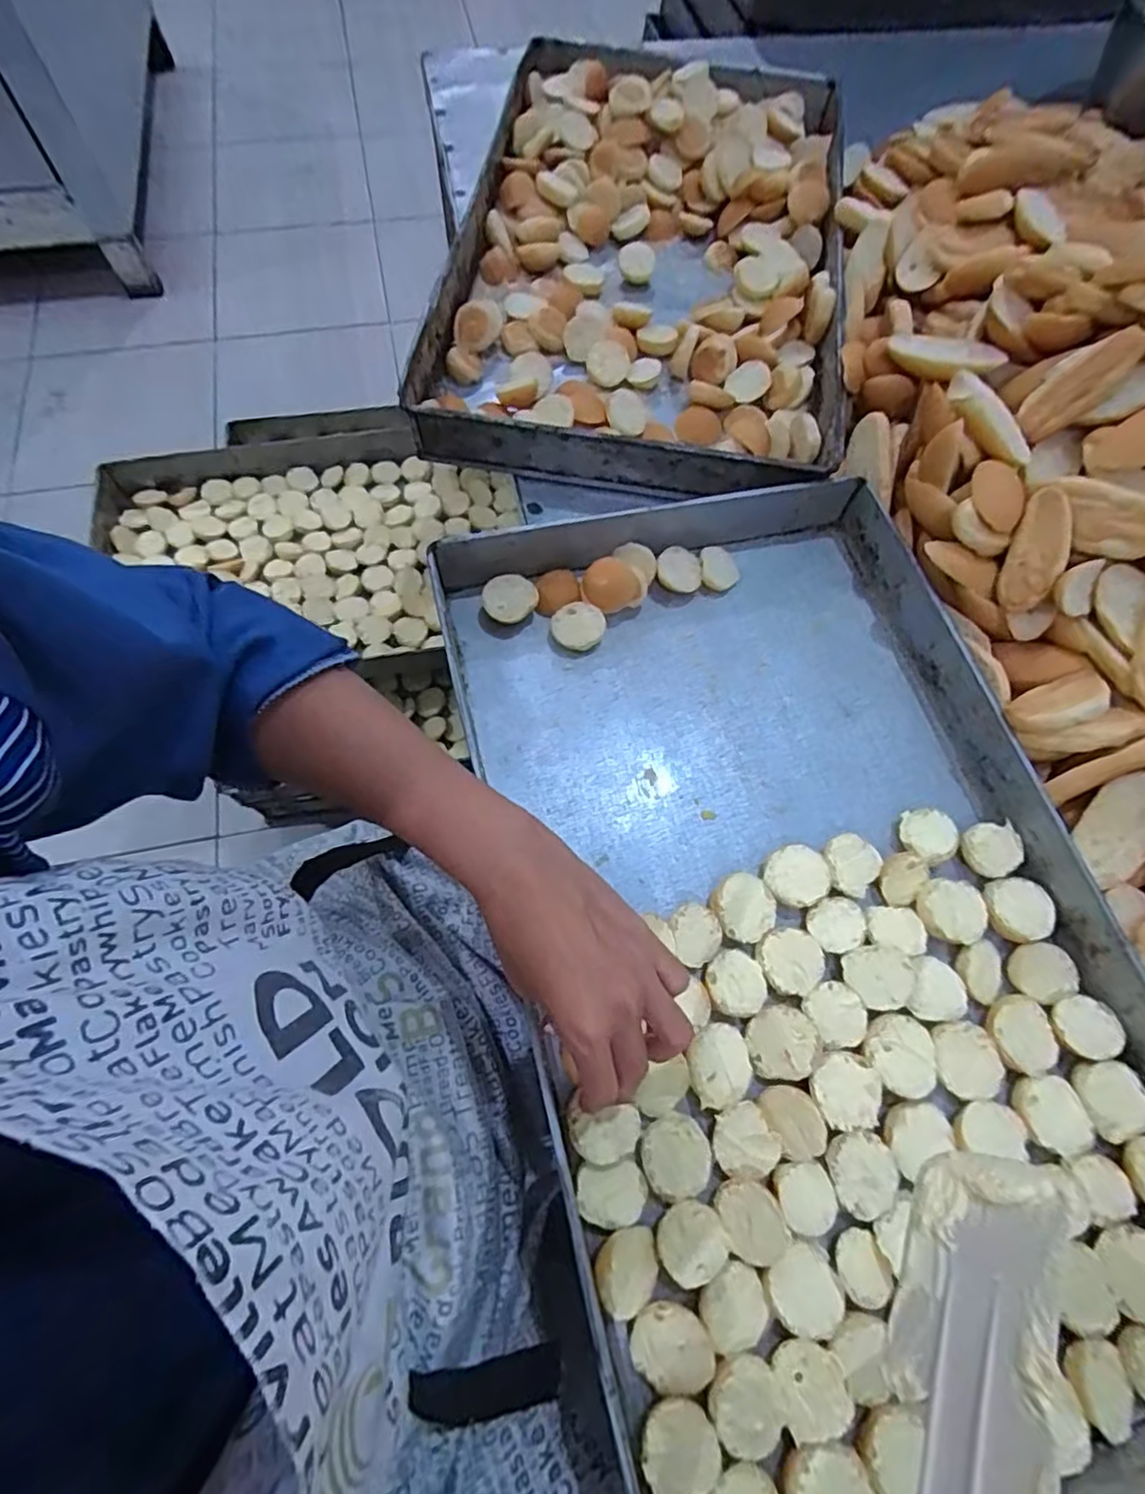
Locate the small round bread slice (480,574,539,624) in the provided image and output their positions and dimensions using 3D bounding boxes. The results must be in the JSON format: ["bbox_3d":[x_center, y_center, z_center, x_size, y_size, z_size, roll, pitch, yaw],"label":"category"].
[{"bbox_3d":[-0.050,-0.117,0.518,0.040,0.018,0.040,1,67,-2],"label":"small round bread slice"}]

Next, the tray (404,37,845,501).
[{"bbox_3d":[0.081,-0.507,0.660,0.366,0.062,0.586,9,67,2],"label":"tray"}]

